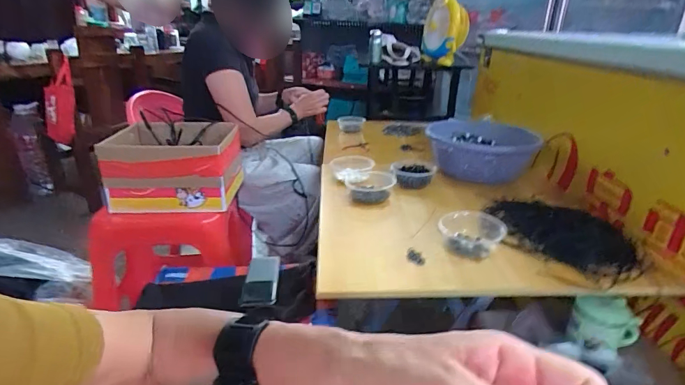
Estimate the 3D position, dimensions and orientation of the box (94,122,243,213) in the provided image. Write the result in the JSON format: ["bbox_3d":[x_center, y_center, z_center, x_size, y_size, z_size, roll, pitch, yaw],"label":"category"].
[{"bbox_3d":[-0.440,-0.073,1.052,0.303,0.169,0.222,-1,24,-3],"label":"box"}]

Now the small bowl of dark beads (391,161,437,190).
[{"bbox_3d":[0.177,-0.041,0.996,0.104,0.059,0.097,8,25,16],"label":"small bowl of dark beads"}]

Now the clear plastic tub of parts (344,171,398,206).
[{"bbox_3d":[0.063,-0.006,0.938,0.121,0.059,0.113,2,24,3],"label":"clear plastic tub of parts"}]

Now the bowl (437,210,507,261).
[{"bbox_3d":[0.234,0.076,0.720,0.106,0.053,0.099,0,24,0],"label":"bowl"}]

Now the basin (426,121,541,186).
[{"bbox_3d":[0.362,-0.104,1.056,0.272,0.115,0.227,3,25,5],"label":"basin"}]

